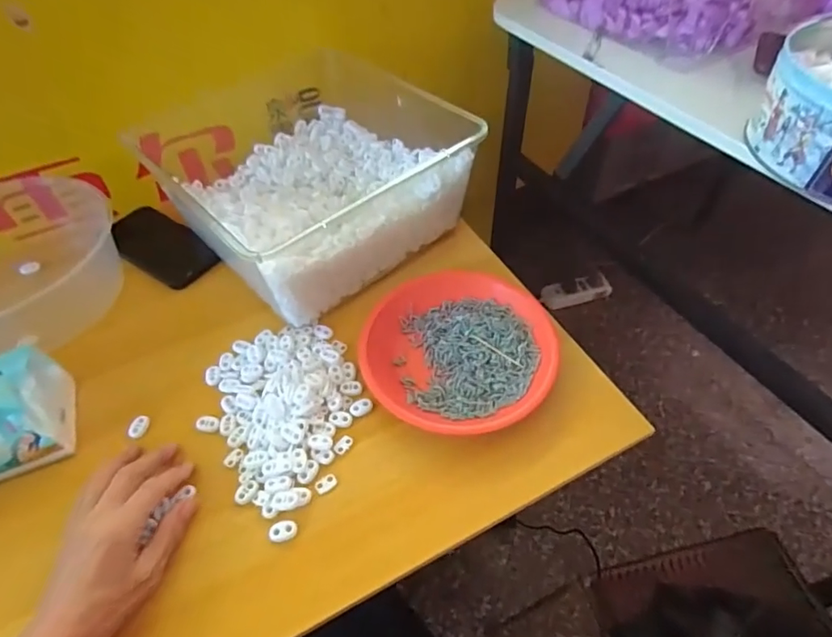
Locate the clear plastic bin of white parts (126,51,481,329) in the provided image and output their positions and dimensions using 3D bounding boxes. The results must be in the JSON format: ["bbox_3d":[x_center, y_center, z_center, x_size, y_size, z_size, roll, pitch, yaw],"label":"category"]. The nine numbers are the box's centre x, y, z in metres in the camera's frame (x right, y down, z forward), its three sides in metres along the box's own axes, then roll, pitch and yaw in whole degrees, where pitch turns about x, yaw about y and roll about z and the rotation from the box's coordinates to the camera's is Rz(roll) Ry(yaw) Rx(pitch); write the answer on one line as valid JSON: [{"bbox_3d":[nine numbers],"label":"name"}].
[{"bbox_3d":[-0.136,-0.181,0.631,0.293,0.112,0.347,-34,56,-22],"label":"clear plastic bin of white parts"}]

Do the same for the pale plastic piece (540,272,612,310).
[{"bbox_3d":[0.406,-0.065,1.257,0.151,0.062,0.046,-10,49,12],"label":"pale plastic piece"}]

